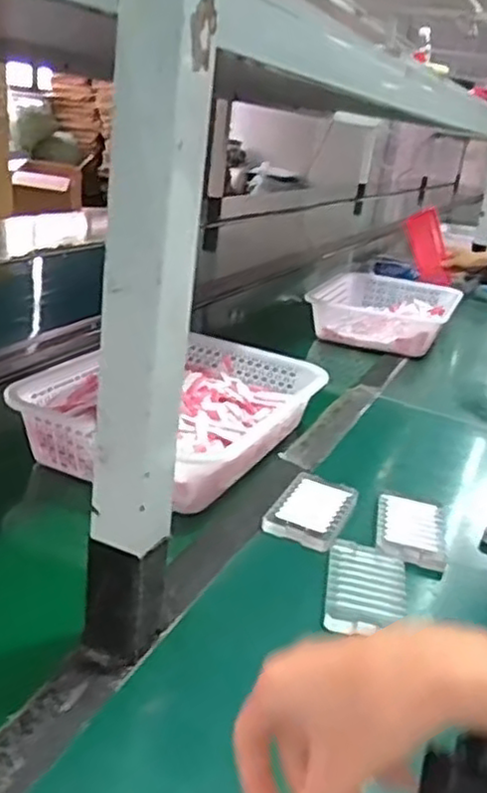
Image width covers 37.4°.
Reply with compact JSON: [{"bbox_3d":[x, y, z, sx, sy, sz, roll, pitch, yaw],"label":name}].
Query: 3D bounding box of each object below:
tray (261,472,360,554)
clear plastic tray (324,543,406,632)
[{"bbox_3d":[0.072,0.114,0.737,0.070,0.015,0.126,15,22,19],"label":"tray"},{"bbox_3d":[0.107,0.165,0.624,0.065,0.012,0.112,10,21,7],"label":"clear plastic tray"}]

